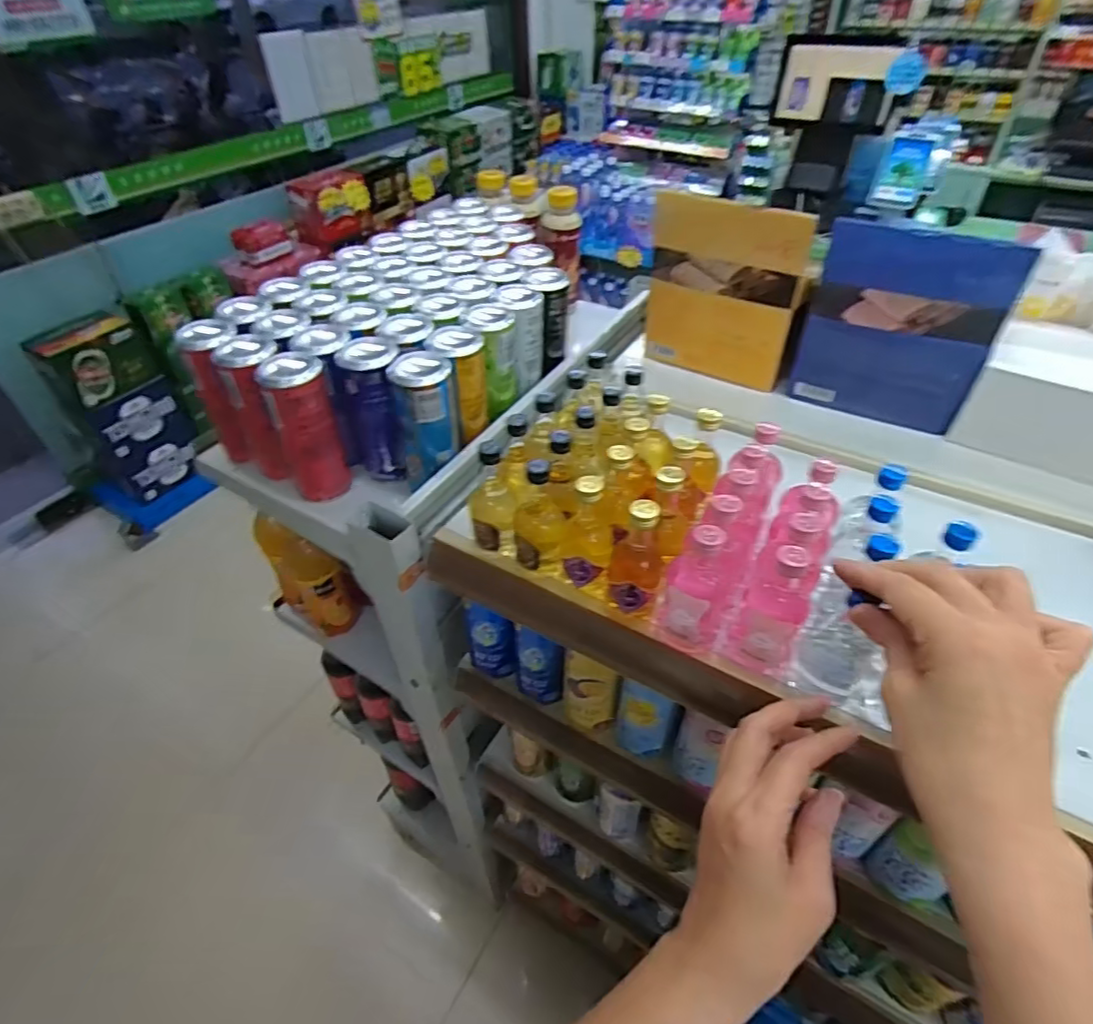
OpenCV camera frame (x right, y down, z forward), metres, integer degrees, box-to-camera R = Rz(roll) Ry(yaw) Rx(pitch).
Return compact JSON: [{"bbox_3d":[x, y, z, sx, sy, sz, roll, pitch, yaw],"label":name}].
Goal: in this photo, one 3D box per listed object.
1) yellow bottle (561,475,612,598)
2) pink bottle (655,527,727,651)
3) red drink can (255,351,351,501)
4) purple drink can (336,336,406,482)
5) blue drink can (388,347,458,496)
[{"bbox_3d":[0.030,0.017,0.435,0.035,0.095,0.036,2,43,4],"label":"yellow bottle"},{"bbox_3d":[0.103,0.049,0.400,0.045,0.094,0.040,15,46,17],"label":"pink bottle"},{"bbox_3d":[-0.243,-0.085,0.592,0.066,0.139,0.068,-17,45,-16],"label":"red drink can"},{"bbox_3d":[-0.172,-0.103,0.604,0.059,0.138,0.060,-14,45,-13],"label":"purple drink can"},{"bbox_3d":[-0.118,-0.093,0.583,0.061,0.121,0.057,-10,44,-9],"label":"blue drink can"}]

